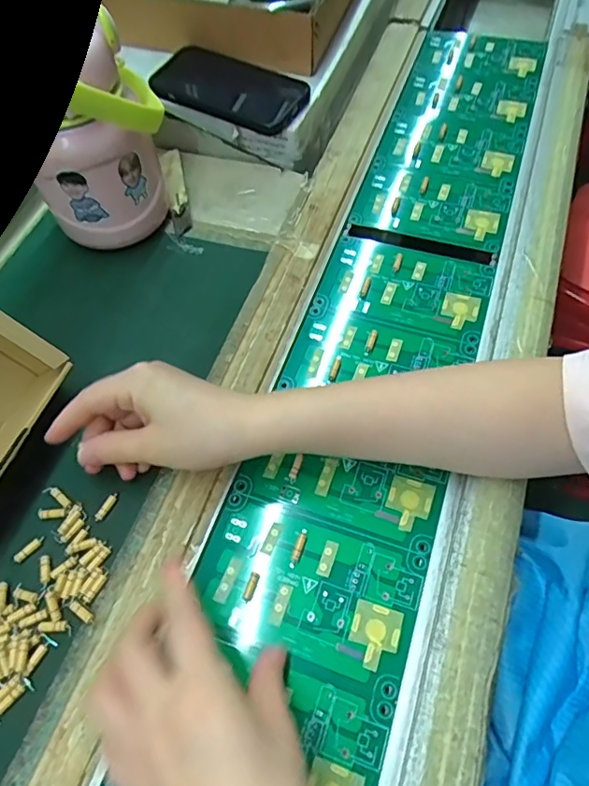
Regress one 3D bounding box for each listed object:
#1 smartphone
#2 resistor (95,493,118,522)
[{"bbox_3d":[-0.067,-0.294,0.512,0.159,0.014,0.077,26,65,17],"label":"smartphone"},{"bbox_3d":[-0.124,0.074,0.348,0.006,0.004,0.021,24,64,16],"label":"resistor"}]

